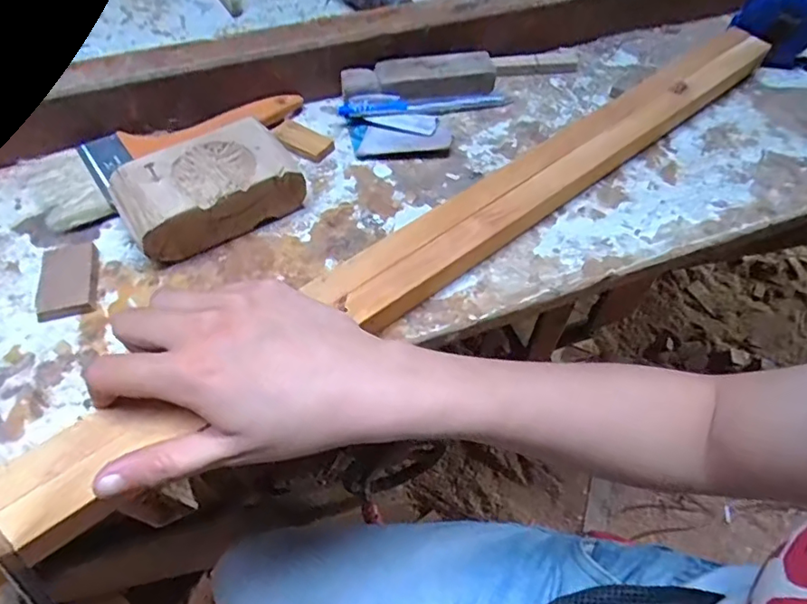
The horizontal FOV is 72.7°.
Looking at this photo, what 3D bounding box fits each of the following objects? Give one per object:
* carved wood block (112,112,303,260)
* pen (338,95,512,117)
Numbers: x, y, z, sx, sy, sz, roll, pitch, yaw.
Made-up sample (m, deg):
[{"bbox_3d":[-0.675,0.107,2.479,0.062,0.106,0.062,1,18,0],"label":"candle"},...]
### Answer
[{"bbox_3d":[-0.121,-0.070,0.338,0.100,0.034,0.062,-31,61,-22],"label":"carved wood block"},{"bbox_3d":[0.019,-0.149,0.415,0.133,0.011,0.014,-8,54,-8],"label":"pen"}]

